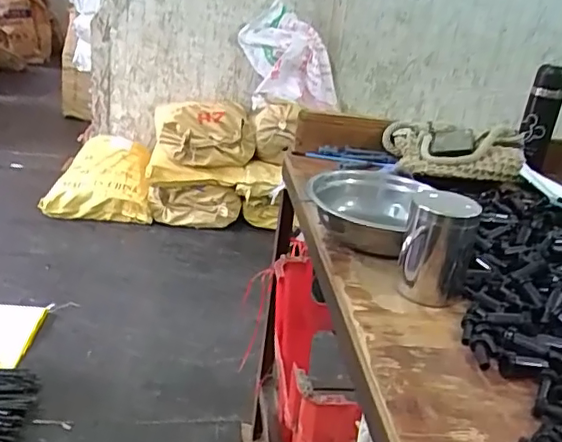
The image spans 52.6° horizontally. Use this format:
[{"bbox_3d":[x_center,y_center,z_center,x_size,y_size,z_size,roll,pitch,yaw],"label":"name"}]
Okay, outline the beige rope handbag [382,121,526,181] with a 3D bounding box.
[{"bbox_3d":[0.343,-0.135,1.091,0.248,0.073,0.205,5,24,-6],"label":"beige rope handbag"}]

